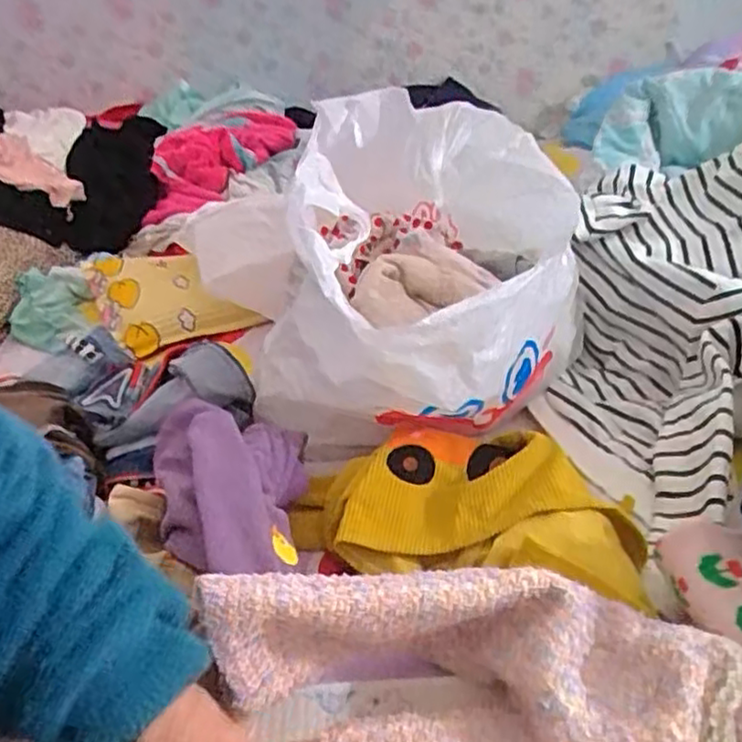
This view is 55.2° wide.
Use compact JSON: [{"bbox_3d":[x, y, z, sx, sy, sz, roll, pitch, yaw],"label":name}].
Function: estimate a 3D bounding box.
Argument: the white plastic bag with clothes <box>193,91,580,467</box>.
[{"bbox_3d":[0.052,-0.100,0.721,0.290,0.289,0.373,7,34,21],"label":"white plastic bag with clothes"}]

